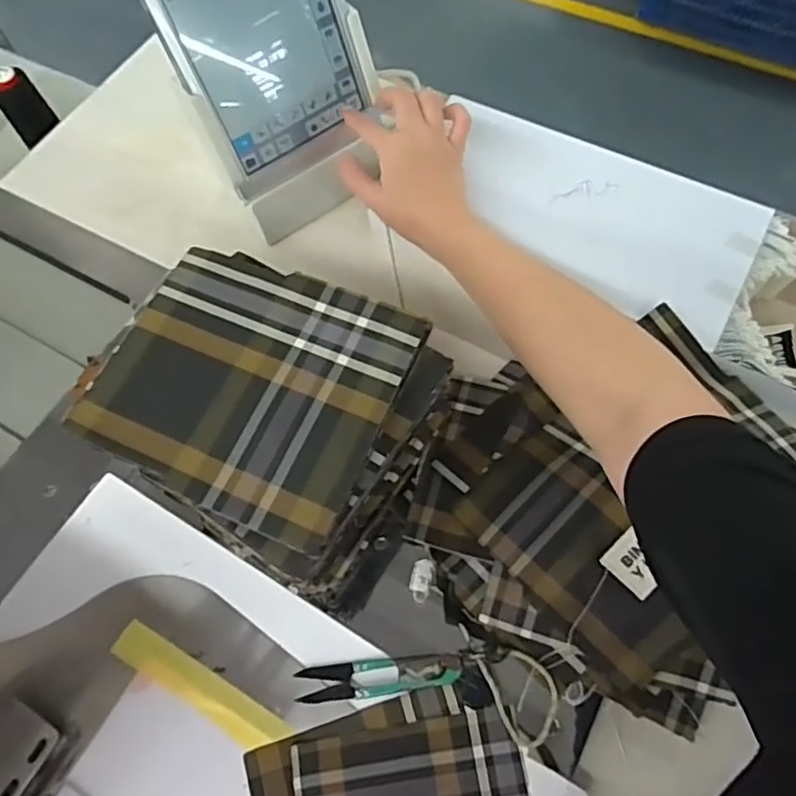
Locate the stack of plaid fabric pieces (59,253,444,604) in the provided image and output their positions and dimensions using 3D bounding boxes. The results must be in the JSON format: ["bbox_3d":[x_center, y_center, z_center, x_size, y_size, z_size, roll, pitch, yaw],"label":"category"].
[{"bbox_3d":[-0.081,0.017,0.419,0.182,0.122,0.162,27,69,15],"label":"stack of plaid fabric pieces"}]

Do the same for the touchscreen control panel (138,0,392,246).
[{"bbox_3d":[-0.095,-0.264,0.499,0.150,0.241,0.029,-37,45,-11],"label":"touchscreen control panel"}]

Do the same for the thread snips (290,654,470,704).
[{"bbox_3d":[-0.011,0.178,0.404,0.105,0.008,0.022,-7,64,0],"label":"thread snips"}]

